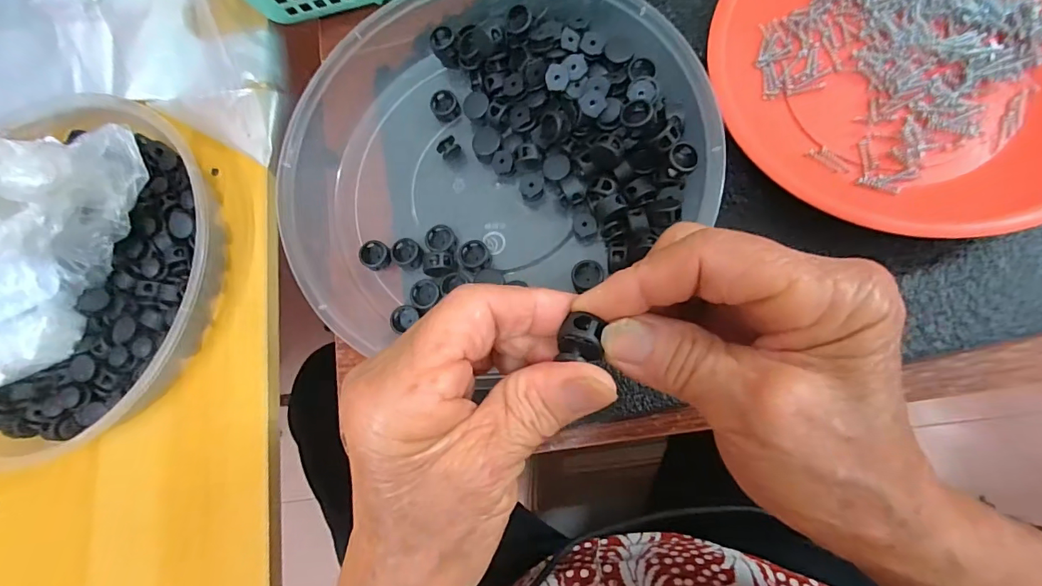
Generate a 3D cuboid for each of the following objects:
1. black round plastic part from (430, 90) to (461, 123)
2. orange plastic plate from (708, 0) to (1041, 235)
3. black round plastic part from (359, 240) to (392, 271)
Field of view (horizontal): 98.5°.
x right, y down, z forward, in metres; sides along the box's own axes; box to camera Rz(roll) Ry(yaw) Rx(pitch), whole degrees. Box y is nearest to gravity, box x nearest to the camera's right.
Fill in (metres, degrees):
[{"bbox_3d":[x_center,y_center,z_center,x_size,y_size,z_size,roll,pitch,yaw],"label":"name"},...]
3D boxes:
[{"bbox_3d":[-0.048,-0.119,0.288,0.017,0.011,0.019,-27,76,5],"label":"black round plastic part"},{"bbox_3d":[0.201,-0.124,0.230,0.187,0.028,0.172,-2,79,10],"label":"orange plastic plate"},{"bbox_3d":[-0.086,-0.022,0.270,0.019,0.010,0.017,20,84,13],"label":"black round plastic part"}]

